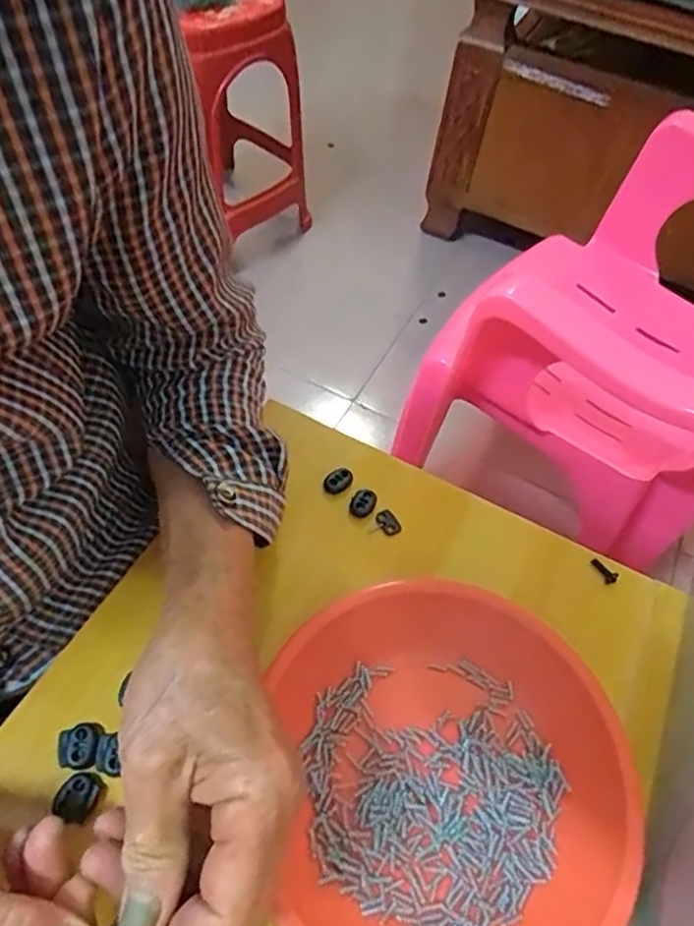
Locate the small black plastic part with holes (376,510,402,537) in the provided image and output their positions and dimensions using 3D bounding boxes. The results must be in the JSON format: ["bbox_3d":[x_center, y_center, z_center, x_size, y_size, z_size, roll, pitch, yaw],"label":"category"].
[{"bbox_3d":[0.028,0.041,0.422,0.011,0.004,0.019,-28,62,-23],"label":"small black plastic part with holes"}]

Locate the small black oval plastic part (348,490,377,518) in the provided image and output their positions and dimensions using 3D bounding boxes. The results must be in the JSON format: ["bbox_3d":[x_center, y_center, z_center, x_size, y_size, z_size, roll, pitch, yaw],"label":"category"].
[{"bbox_3d":[0.011,0.027,0.424,0.017,0.005,0.019,36,59,18],"label":"small black oval plastic part"}]

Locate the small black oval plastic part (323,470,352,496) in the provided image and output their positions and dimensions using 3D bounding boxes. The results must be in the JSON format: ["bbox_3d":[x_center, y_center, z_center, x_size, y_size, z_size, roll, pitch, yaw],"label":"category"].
[{"bbox_3d":[-0.006,0.013,0.433,0.016,0.006,0.020,37,60,19],"label":"small black oval plastic part"}]

